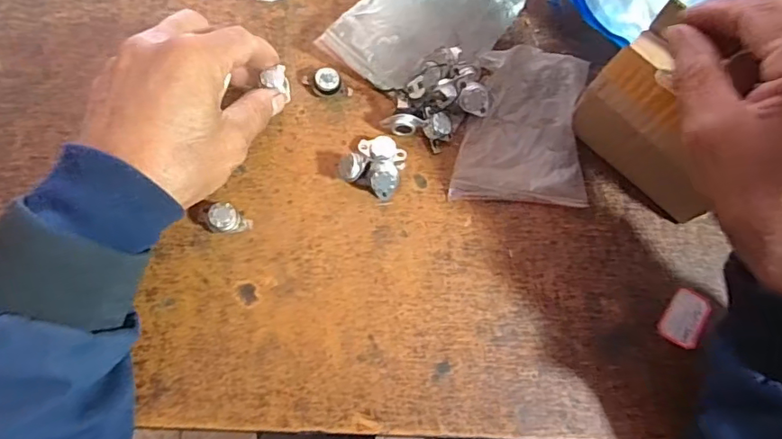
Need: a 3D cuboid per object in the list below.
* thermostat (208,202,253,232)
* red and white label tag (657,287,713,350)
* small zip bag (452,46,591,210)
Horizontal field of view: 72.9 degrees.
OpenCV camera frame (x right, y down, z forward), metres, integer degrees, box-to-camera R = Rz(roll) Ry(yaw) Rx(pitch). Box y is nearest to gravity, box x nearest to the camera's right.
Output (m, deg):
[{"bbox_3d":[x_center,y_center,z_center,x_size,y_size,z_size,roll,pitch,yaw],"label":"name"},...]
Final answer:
[{"bbox_3d":[-0.099,-0.001,0.323,0.021,0.015,0.017,-19,71,-9],"label":"thermostat"},{"bbox_3d":[0.183,0.061,0.329,0.023,0.004,0.037,29,69,23],"label":"red and white label tag"},{"bbox_3d":[0.088,-0.064,0.354,0.085,0.026,0.104,4,69,-1],"label":"small zip bag"}]

